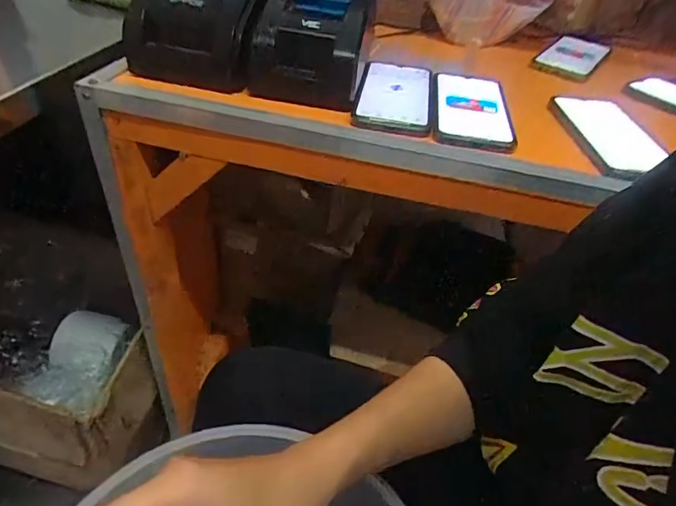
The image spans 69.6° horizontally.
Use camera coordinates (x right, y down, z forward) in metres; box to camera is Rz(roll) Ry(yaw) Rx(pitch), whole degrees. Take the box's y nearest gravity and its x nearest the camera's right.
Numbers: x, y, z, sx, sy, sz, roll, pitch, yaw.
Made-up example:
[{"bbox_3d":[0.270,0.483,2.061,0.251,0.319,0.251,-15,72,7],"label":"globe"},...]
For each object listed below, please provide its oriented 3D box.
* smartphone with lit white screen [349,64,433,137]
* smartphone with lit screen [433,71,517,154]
[{"bbox_3d":[0.064,-0.177,0.533,0.077,0.016,0.167,9,39,4],"label":"smartphone with lit white screen"},{"bbox_3d":[0.145,-0.156,0.527,0.082,0.014,0.176,9,39,4],"label":"smartphone with lit screen"}]

